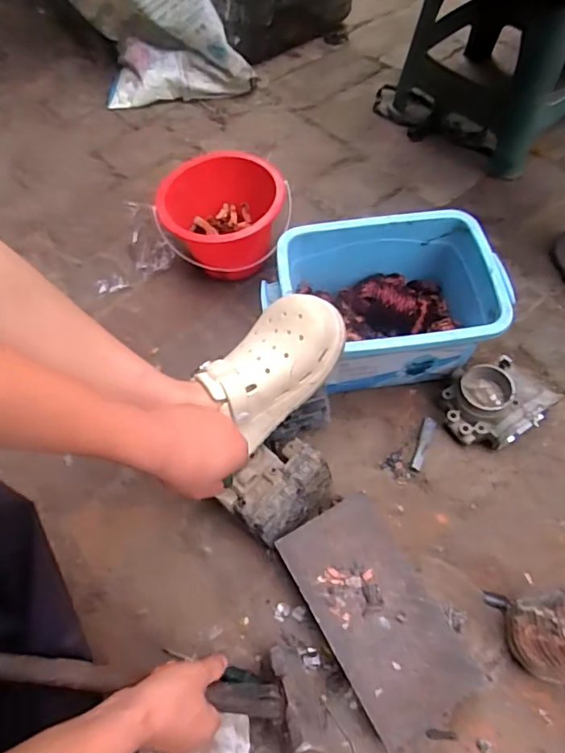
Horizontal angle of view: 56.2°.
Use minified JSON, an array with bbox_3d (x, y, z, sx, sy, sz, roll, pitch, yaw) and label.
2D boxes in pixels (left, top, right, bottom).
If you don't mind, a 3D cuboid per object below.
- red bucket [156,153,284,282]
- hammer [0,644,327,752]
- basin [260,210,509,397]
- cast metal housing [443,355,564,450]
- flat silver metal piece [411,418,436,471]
[{"bbox_3d":[-0.087,-0.230,0.805,0.186,0.126,0.165,-9,61,-2],"label":"red bucket"},{"bbox_3d":[-0.096,0.282,0.466,0.355,0.066,0.093,21,62,-23],"label":"hammer"},{"bbox_3d":[0.130,-0.085,0.706,0.300,0.157,0.191,-7,61,1],"label":"basin"},{"bbox_3d":[0.274,0.033,0.694,0.124,0.061,0.107,-29,63,-11],"label":"cast metal housing"},{"bbox_3d":[0.187,0.089,0.697,0.016,0.004,0.077,18,63,13],"label":"flat silver metal piece"}]

